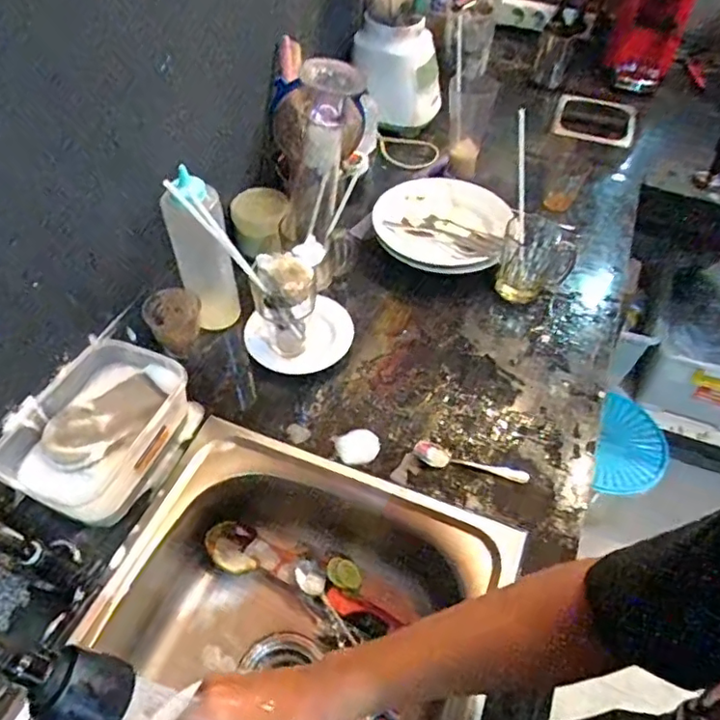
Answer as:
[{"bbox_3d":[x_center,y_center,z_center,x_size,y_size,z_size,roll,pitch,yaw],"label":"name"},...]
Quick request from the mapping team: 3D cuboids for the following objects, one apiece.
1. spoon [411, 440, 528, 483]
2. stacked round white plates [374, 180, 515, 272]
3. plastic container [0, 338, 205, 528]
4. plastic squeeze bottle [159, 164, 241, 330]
[{"bbox_3d":[0.135,0.121,0.699,0.136,0.011,0.032,8,50,4],"label":"spoon"},{"bbox_3d":[0.132,-0.220,0.949,0.220,0.035,0.217,12,49,5],"label":"stacked round white plates"},{"bbox_3d":[-0.293,0.080,0.670,0.142,0.083,0.198,16,51,11],"label":"plastic container"},{"bbox_3d":[-0.206,-0.142,0.760,0.069,0.223,0.061,-16,53,-15],"label":"plastic squeeze bottle"}]

